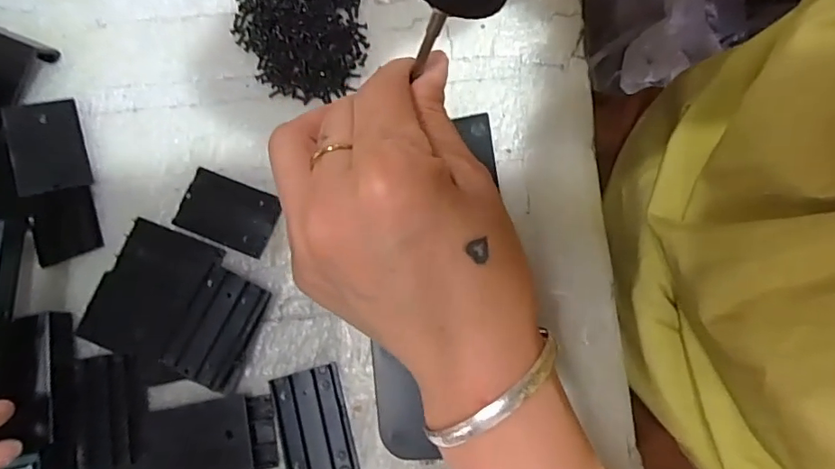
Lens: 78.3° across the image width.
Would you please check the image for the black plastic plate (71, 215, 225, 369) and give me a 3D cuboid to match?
[{"bbox_3d":[-0.144,0.030,0.276,0.051,0.004,0.068,23,80,6],"label":"black plastic plate"}]

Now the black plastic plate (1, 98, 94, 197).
[{"bbox_3d":[-0.207,-0.050,0.287,0.035,0.004,0.055,-15,75,-26],"label":"black plastic plate"}]

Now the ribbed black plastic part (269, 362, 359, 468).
[{"bbox_3d":[-0.052,0.096,0.256,0.035,0.004,0.054,-15,79,-2],"label":"ribbed black plastic part"}]

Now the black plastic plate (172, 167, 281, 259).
[{"bbox_3d":[-0.104,-0.013,0.283,0.054,0.005,0.035,21,80,5],"label":"black plastic plate"}]

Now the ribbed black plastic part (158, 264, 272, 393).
[{"bbox_3d":[-0.101,0.048,0.263,0.035,0.015,0.055,22,80,5],"label":"ribbed black plastic part"}]

